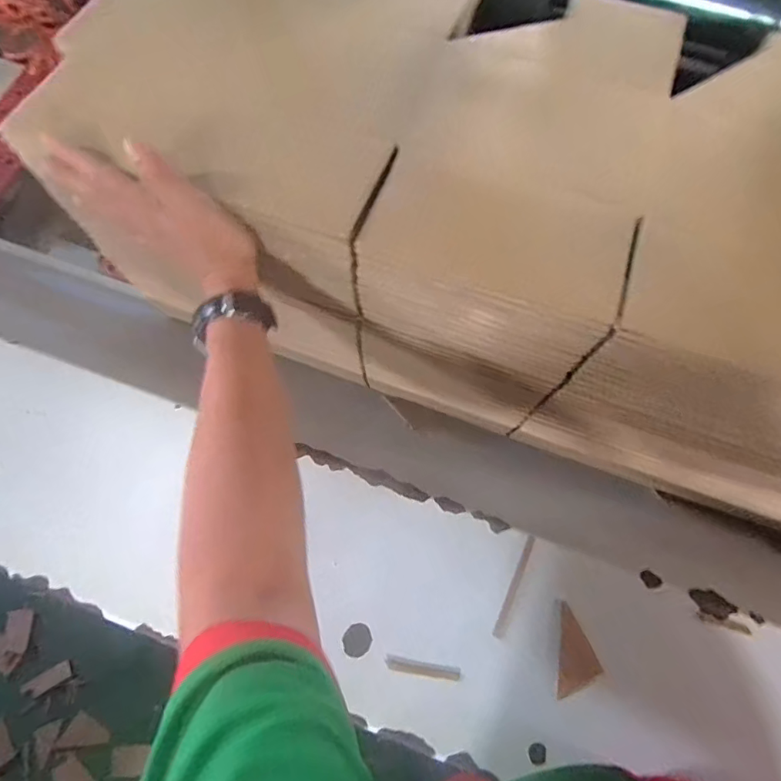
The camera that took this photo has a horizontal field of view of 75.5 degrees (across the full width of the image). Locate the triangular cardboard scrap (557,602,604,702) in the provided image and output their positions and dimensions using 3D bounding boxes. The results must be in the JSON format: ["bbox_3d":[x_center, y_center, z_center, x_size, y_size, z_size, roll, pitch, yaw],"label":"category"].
[{"bbox_3d":[0.168,0.231,0.448,0.037,0.005,0.073,9,71,3],"label":"triangular cardboard scrap"}]

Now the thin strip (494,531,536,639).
[{"bbox_3d":[0.115,0.179,0.465,0.009,0.005,0.095,24,73,7],"label":"thin strip"}]

